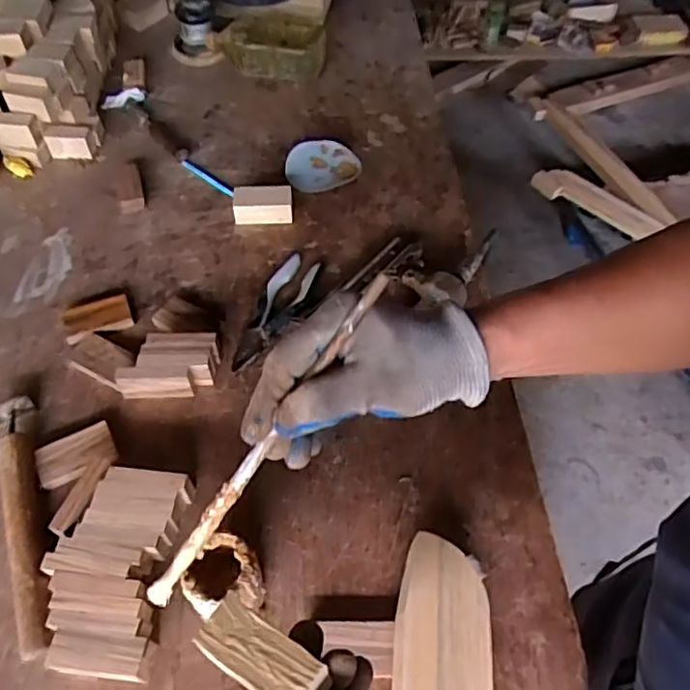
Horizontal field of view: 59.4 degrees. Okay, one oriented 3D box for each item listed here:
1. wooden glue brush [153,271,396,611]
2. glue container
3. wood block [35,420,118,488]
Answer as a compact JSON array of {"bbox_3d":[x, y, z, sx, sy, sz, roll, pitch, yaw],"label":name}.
[{"bbox_3d":[-0.051,0.065,0.378,0.011,0.008,0.266,41,103,23],"label":"wooden glue brush"},{"bbox_3d":[-0.106,0.220,0.553,0.059,0.088,0.064,1,55,-1],"label":"glue container"},{"bbox_3d":[-0.294,0.119,0.661,0.079,0.012,0.054,-23,59,-17],"label":"wood block"}]

